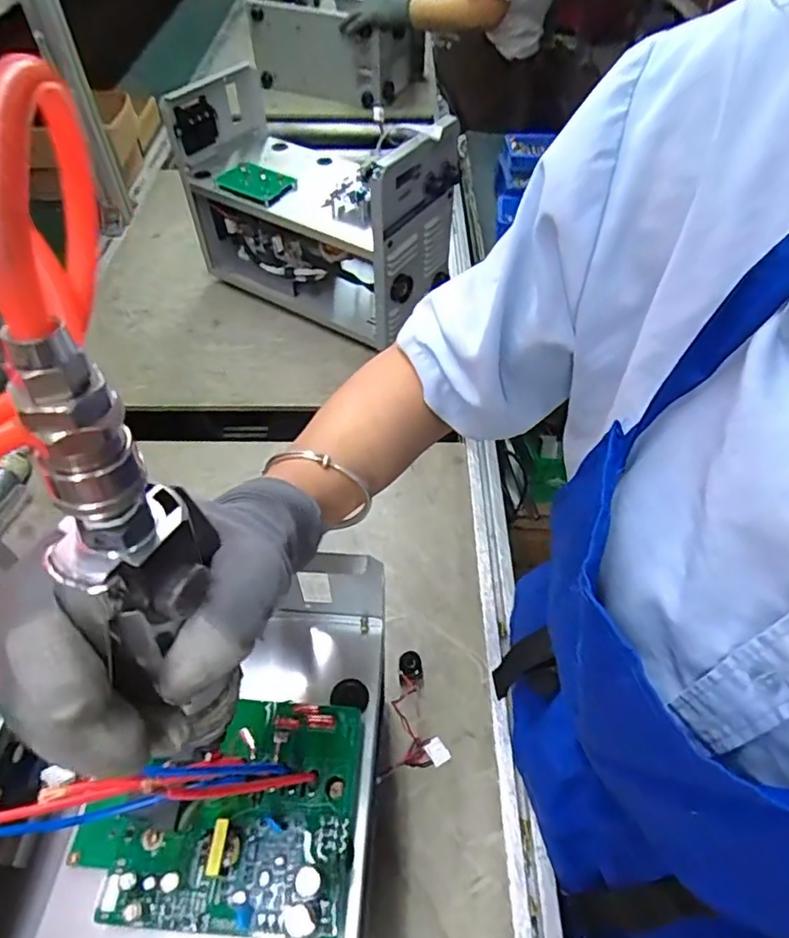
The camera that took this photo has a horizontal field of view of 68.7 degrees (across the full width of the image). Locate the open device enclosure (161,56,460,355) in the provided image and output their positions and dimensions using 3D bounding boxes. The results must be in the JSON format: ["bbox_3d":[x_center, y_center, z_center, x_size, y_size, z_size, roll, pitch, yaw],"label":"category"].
[{"bbox_3d":[-0.121,-0.386,0.868,0.398,0.271,0.194,34,59,23],"label":"open device enclosure"}]

